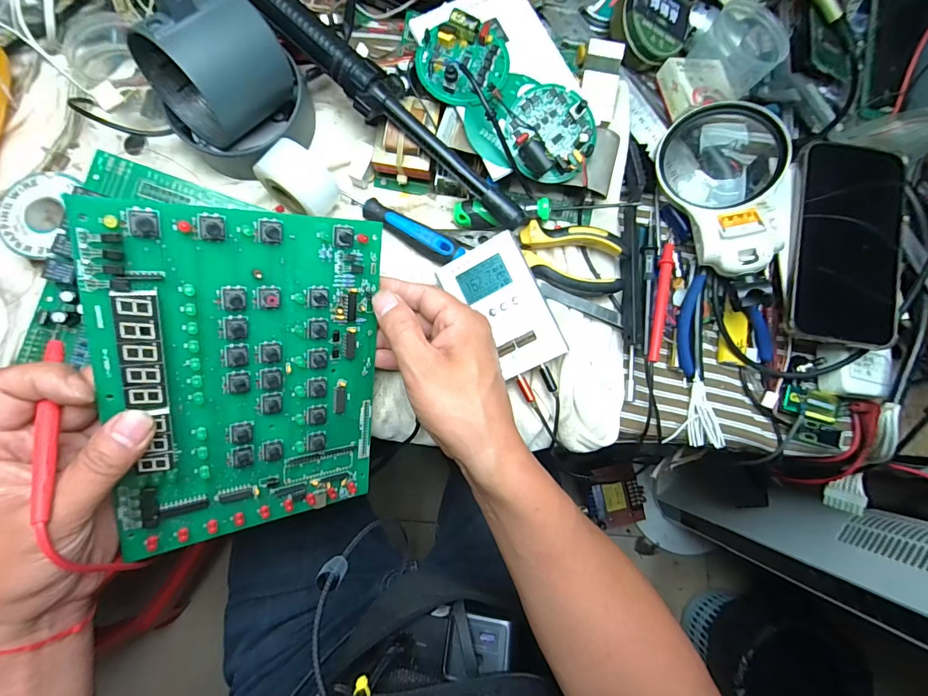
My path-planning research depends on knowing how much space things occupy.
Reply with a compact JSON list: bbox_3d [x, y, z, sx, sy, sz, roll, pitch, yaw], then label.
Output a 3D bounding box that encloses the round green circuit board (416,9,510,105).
[{"bbox_3d":[0.000,-0.223,0.324,0.069,0.021,0.068,0,83,-4],"label":"round green circuit board"}]

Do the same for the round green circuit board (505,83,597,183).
[{"bbox_3d":[0.070,-0.168,0.329,0.072,0.023,0.066,0,83,-4],"label":"round green circuit board"}]

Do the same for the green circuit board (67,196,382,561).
[{"bbox_3d":[-0.131,0.024,0.275,0.156,0.010,0.212,-7,112,-35],"label":"green circuit board"}]

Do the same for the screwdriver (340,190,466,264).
[{"bbox_3d":[-0.055,-0.101,0.358,0.130,0.023,0.019,29,82,0],"label":"screwdriver"}]

